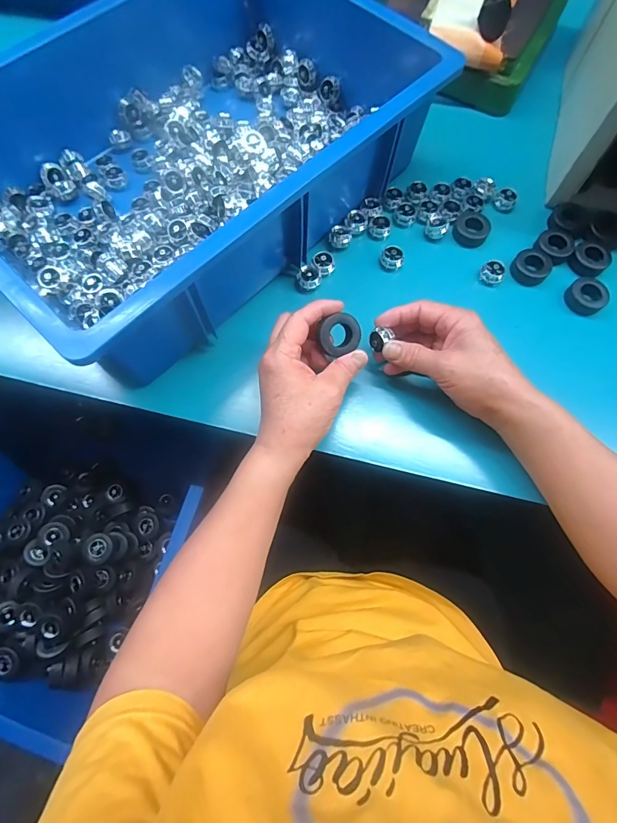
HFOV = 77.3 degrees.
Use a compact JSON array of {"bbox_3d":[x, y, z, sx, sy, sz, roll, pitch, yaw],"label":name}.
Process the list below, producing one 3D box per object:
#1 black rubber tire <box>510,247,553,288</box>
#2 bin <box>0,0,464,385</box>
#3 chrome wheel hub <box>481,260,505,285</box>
[{"bbox_3d":[0.235,-0.152,0.407,0.040,0.015,0.037,-42,79,-11],"label":"black rubber tire"},{"bbox_3d":[-0.123,-0.286,0.388,0.346,0.114,0.453,42,78,11],"label":"bin"},{"bbox_3d":[0.194,-0.146,0.405,0.022,0.015,0.024,0,74,0],"label":"chrome wheel hub"}]

